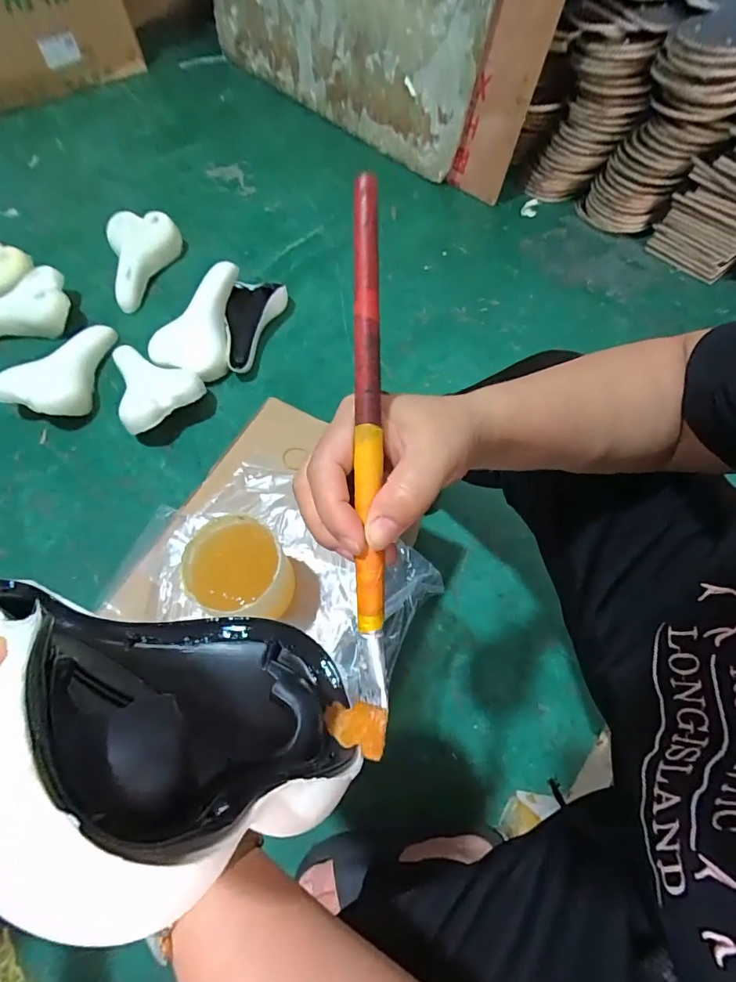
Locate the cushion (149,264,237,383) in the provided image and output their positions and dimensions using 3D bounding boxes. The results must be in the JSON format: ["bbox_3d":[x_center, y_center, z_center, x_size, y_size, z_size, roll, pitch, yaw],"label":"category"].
[{"bbox_3d":[-0.360,-0.354,0.947,0.148,0.053,0.244,5,84,-6],"label":"cushion"}]

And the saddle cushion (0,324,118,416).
[{"bbox_3d":[-0.613,-0.254,0.901,0.133,0.085,0.230,2,63,-1],"label":"saddle cushion"}]

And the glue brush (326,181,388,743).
[{"bbox_3d":[-0.004,-0.008,0.225,0.026,0.017,0.270,0,93,-2],"label":"glue brush"}]

